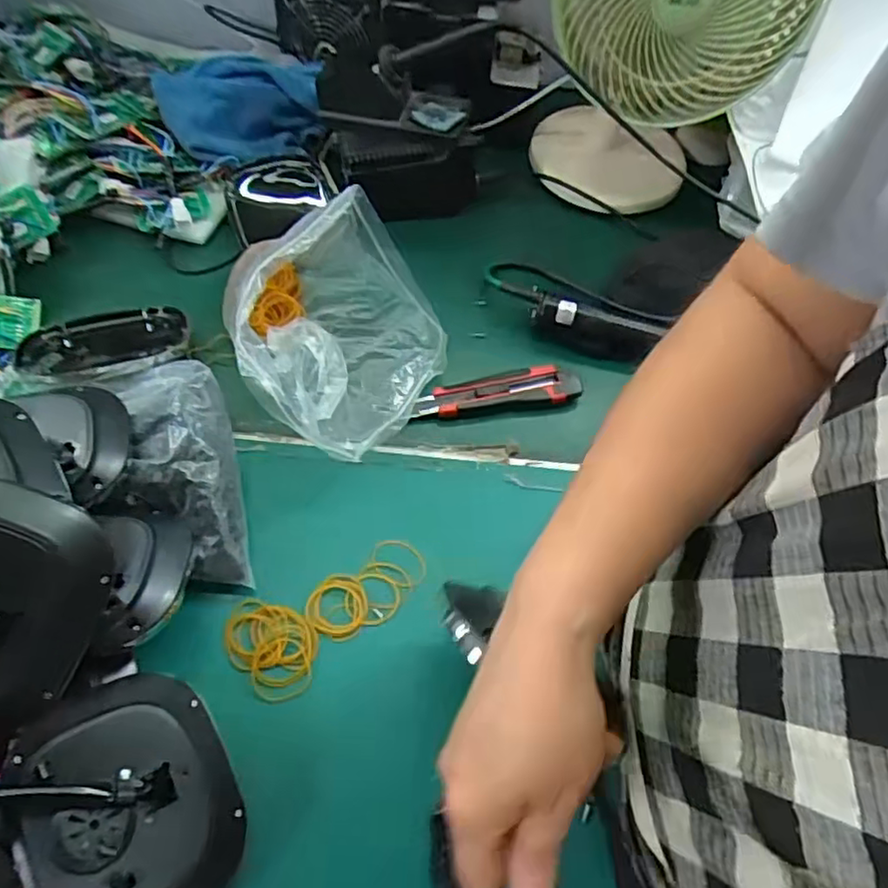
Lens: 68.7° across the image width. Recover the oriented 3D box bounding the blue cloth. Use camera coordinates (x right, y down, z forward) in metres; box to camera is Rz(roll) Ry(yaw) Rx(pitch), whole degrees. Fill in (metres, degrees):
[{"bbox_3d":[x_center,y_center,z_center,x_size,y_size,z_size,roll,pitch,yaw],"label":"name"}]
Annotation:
[{"bbox_3d":[-0.221,-0.377,0.715,0.171,0.057,0.118,-18,58,-13],"label":"blue cloth"}]

